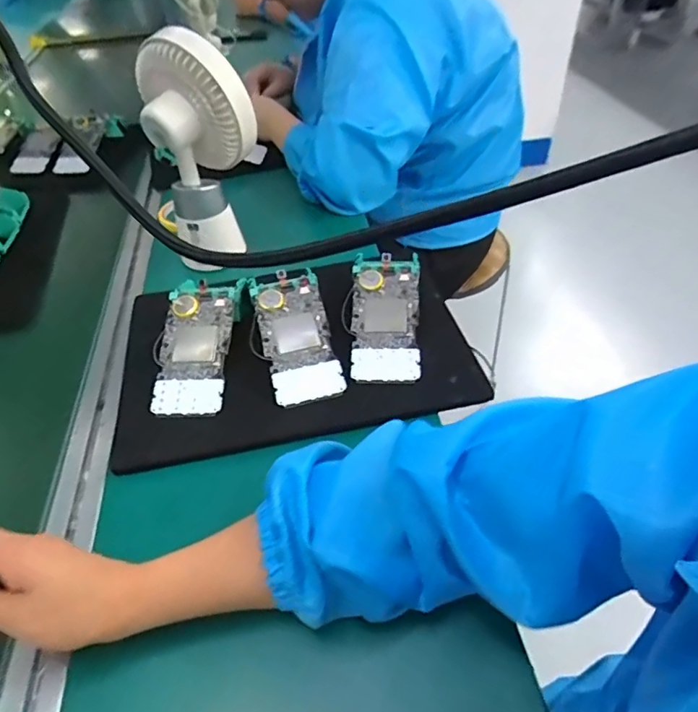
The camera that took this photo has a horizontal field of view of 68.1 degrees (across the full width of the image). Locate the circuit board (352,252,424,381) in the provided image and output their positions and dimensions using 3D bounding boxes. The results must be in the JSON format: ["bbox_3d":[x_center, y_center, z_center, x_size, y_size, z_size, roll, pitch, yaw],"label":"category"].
[{"bbox_3d":[0.039,-0.042,0.526,0.066,0.015,0.153,0,62,6],"label":"circuit board"}]

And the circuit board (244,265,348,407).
[{"bbox_3d":[-0.053,-0.021,0.513,0.066,0.004,0.148,-13,64,-8],"label":"circuit board"}]

